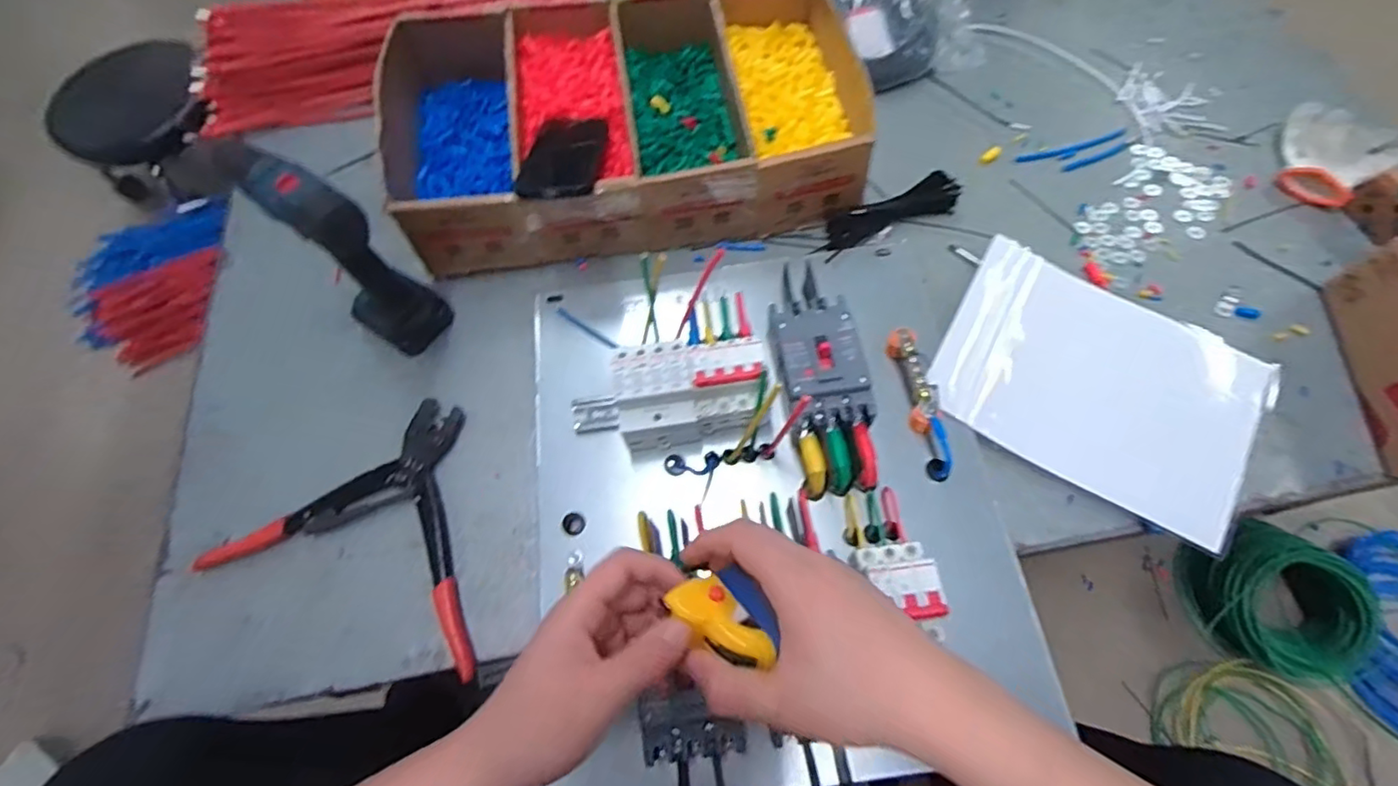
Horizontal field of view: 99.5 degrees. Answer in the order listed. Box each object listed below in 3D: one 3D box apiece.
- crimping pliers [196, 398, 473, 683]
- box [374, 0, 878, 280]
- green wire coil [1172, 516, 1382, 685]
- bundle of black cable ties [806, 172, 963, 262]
[{"bbox_3d":[-0.291,0.107,0.563,0.258,0.017,0.213,16,66,8],"label":"crimping pliers"},{"bbox_3d":[-0.077,-0.321,0.697,0.516,0.104,0.304,-10,65,-4],"label":"box"},{"bbox_3d":[0.845,0.302,0.863,0.205,0.126,0.199,14,67,8],"label":"green wire coil"},{"bbox_3d":[0.216,-0.204,0.687,0.182,0.029,0.045,-26,67,-11],"label":"bundle of black cable ties"}]

